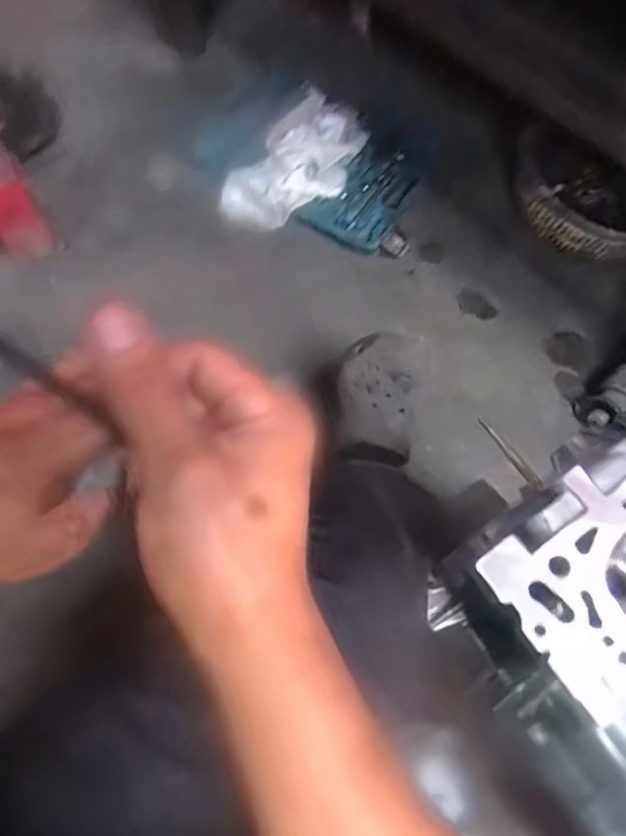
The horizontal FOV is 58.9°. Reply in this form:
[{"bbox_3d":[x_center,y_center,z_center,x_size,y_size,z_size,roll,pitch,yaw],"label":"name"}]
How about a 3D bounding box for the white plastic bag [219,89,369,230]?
[{"bbox_3d":[-0.021,-0.430,0.945,0.171,0.085,0.276,37,73,12],"label":"white plastic bag"}]

